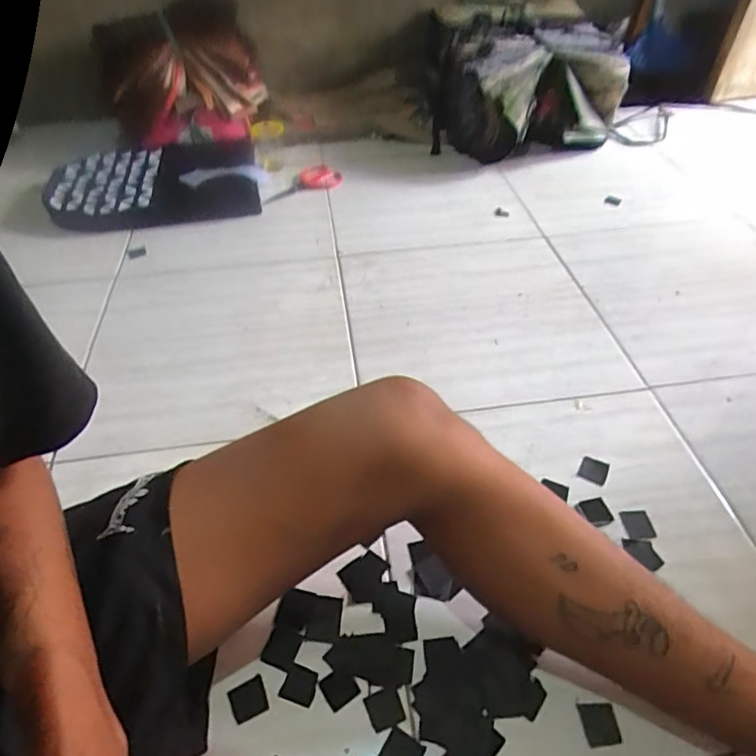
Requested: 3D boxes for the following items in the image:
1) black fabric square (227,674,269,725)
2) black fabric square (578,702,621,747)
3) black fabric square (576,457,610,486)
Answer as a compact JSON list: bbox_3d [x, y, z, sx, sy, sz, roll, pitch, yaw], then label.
[{"bbox_3d":[-0.119,0.296,0.474,0.031,0.004,0.031,-23,50,-20],"label":"black fabric square"},{"bbox_3d":[0.197,0.306,0.458,0.031,0.004,0.032,-4,46,-3],"label":"black fabric square"},{"bbox_3d":[0.265,0.115,0.636,0.032,0.008,0.034,21,49,20],"label":"black fabric square"}]

